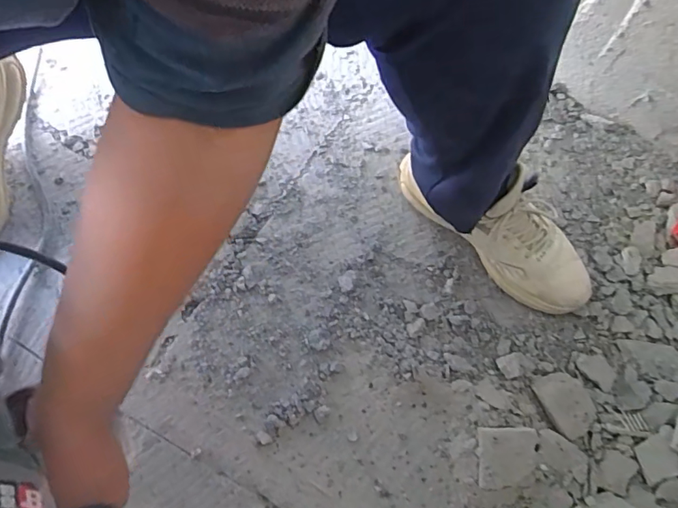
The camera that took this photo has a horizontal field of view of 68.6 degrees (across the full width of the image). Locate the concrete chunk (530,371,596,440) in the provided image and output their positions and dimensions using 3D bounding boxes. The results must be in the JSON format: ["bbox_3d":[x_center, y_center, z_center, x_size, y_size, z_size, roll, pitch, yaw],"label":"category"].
[{"bbox_3d":[0.271,0.175,0.590,0.052,0.012,0.075,-22,74,-13],"label":"concrete chunk"}]

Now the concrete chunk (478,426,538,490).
[{"bbox_3d":[0.190,0.229,0.557,0.064,0.008,0.064,3,70,3],"label":"concrete chunk"}]

